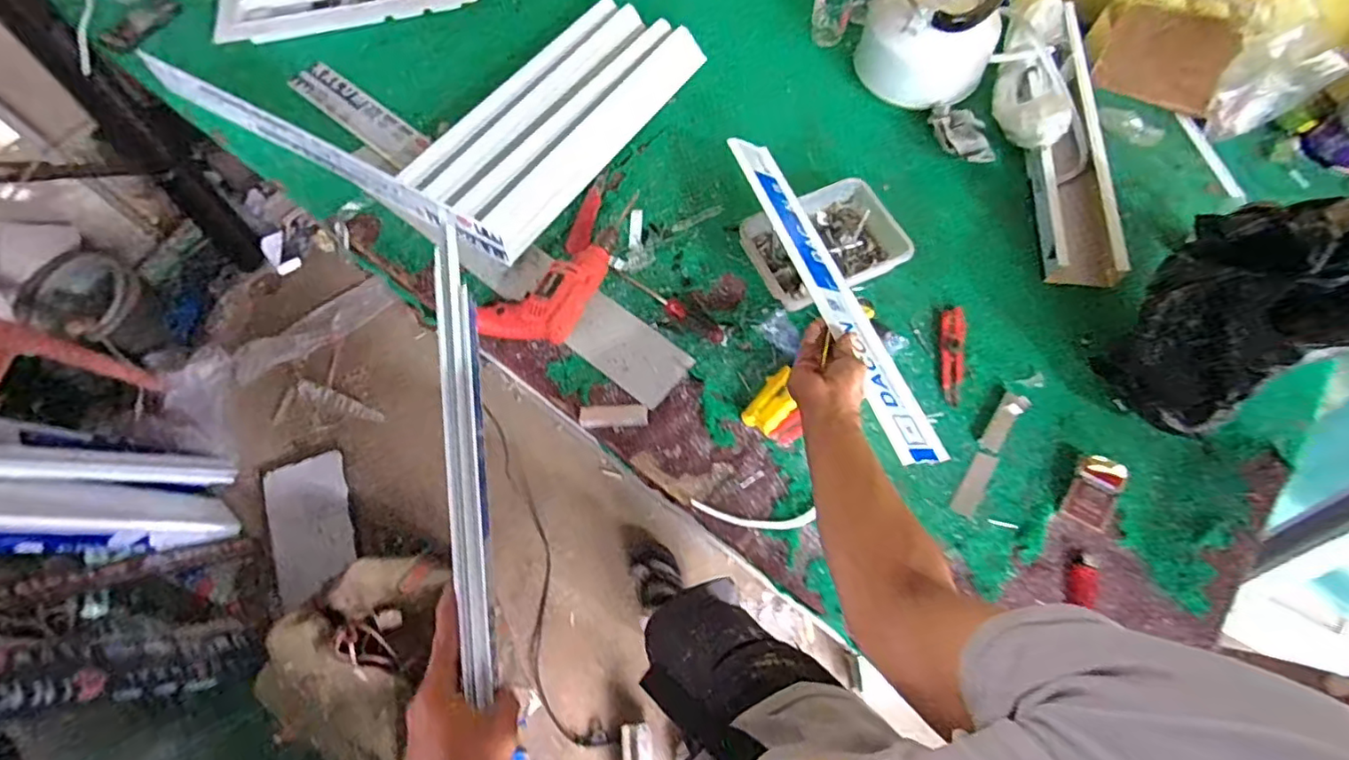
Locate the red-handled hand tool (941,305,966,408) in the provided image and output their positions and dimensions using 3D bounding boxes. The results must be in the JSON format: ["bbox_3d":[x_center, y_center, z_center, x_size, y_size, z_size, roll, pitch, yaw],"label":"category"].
[{"bbox_3d":[0.410,-0.038,0.877,0.034,0.012,0.155,9,65,6],"label":"red-handled hand tool"}]

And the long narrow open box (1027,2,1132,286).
[{"bbox_3d":[0.660,-0.400,1.007,0.132,0.046,0.530,2,65,2],"label":"long narrow open box"}]

